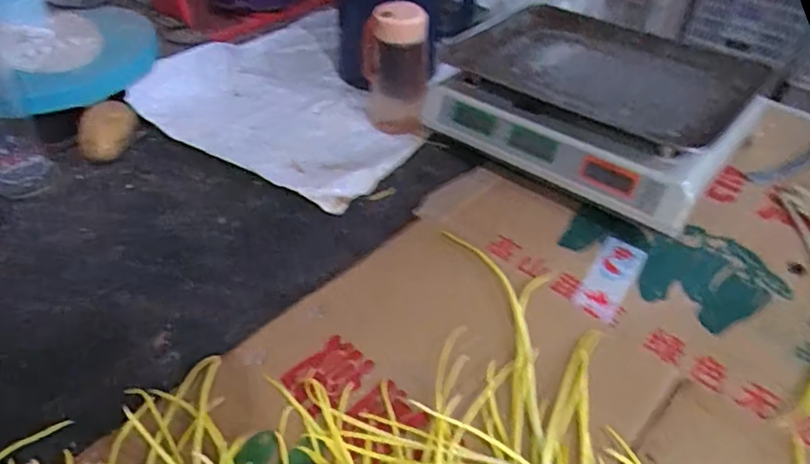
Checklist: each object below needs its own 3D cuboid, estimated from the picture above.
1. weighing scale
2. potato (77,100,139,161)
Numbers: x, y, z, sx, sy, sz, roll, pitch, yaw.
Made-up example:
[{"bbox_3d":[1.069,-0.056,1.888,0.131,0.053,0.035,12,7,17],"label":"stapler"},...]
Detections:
[{"bbox_3d":[0.199,-0.157,0.615,0.333,0.104,0.214,32,51,27],"label":"weighing scale"},{"bbox_3d":[-0.366,-0.123,0.669,0.074,0.047,0.057,-24,49,-24],"label":"potato"}]

